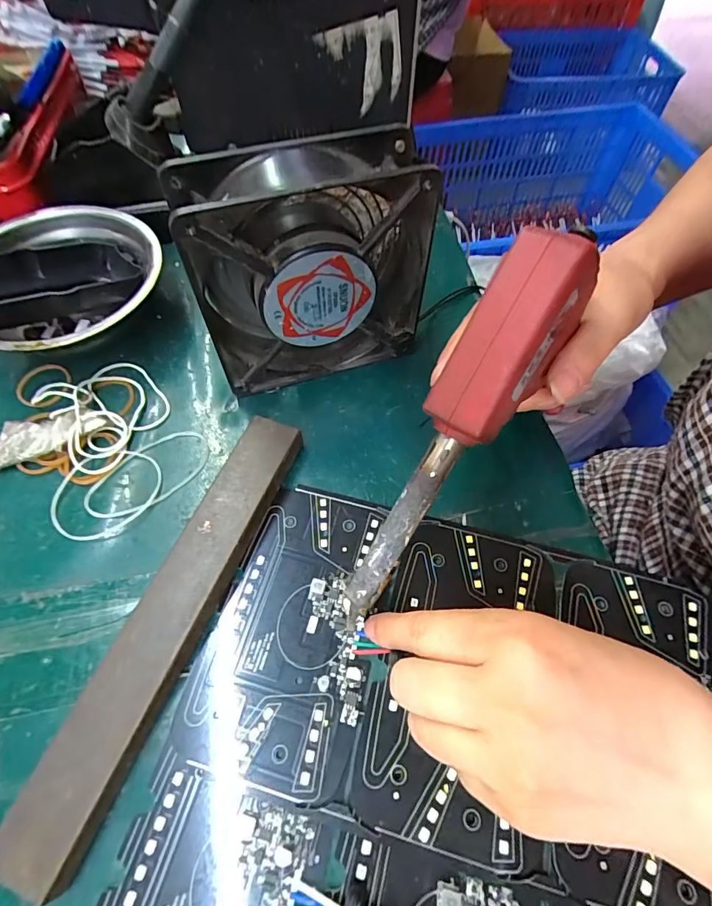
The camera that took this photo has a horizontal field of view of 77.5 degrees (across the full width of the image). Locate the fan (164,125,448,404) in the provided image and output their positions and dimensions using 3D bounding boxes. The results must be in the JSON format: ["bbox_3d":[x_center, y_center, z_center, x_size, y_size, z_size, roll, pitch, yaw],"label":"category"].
[{"bbox_3d":[-0.023,-0.094,0.242,0.120,0.121,0.039,-16,62,-9],"label":"fan"}]

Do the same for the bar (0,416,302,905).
[{"bbox_3d":[-0.081,0.071,0.208,0.032,0.018,0.204,20,62,11],"label":"bar"}]

